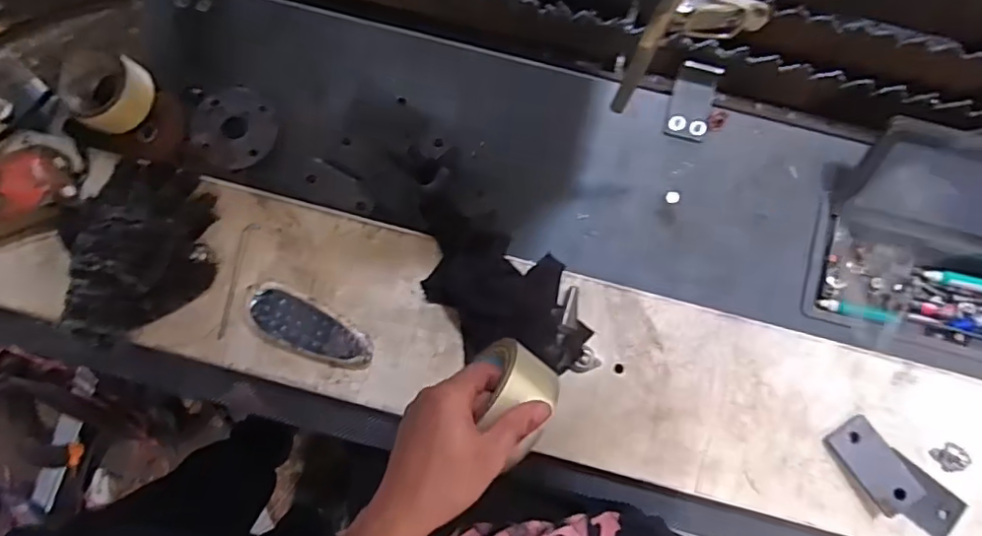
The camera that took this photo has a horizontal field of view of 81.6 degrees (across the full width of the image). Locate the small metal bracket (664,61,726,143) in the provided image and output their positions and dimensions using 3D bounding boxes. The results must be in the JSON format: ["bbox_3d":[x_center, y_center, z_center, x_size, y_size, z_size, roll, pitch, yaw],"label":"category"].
[{"bbox_3d":[0.252,-0.206,0.703,0.049,0.034,0.084,16,82,2],"label":"small metal bracket"}]

